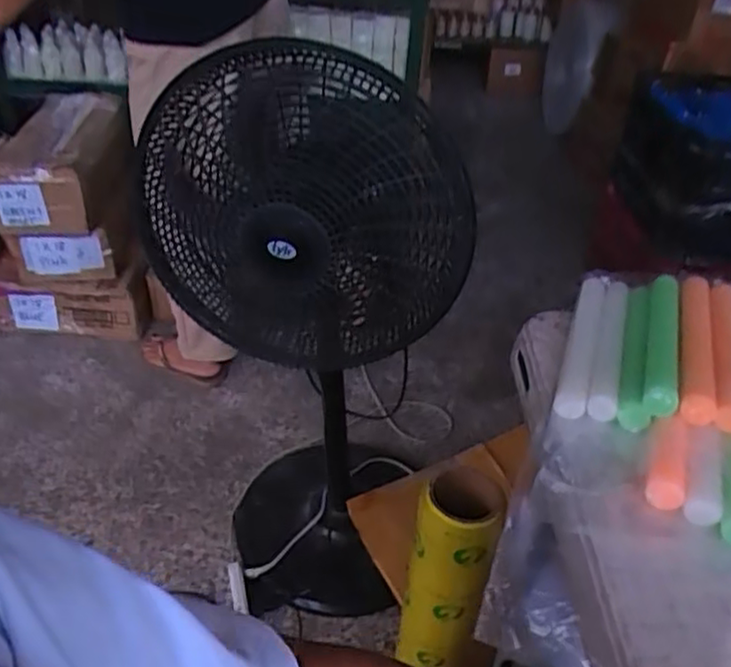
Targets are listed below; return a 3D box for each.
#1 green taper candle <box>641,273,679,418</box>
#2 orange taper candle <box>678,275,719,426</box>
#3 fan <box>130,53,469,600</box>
[{"bbox_3d":[0.238,0.002,0.553,0.024,0.020,0.178,14,37,15],"label":"green taper candle"},{"bbox_3d":[0.265,0.004,0.553,0.026,0.018,0.193,14,37,15],"label":"orange taper candle"},{"bbox_3d":[-0.103,0.030,1.070,0.376,0.898,0.322,-6,36,-13],"label":"fan"}]

